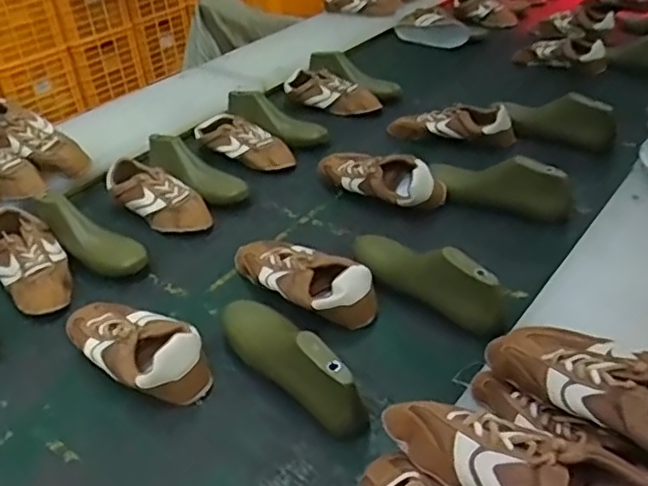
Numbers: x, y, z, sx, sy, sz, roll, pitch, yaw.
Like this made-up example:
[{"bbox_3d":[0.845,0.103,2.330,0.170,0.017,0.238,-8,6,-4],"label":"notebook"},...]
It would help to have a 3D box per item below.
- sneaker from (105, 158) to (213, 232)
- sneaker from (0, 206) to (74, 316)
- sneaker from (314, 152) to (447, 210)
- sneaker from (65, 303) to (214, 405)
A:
[{"bbox_3d":[-0.290,-0.079,1.102,0.223,0.074,0.091,21,42,32],"label":"sneaker"},{"bbox_3d":[-0.456,0.025,0.965,0.101,0.077,0.231,-25,40,-28],"label":"sneaker"},{"bbox_3d":[0.093,-0.119,1.111,0.253,0.072,0.089,21,44,30],"label":"sneaker"},{"bbox_3d":[-0.248,0.123,0.802,0.238,0.066,0.102,21,42,32],"label":"sneaker"}]

